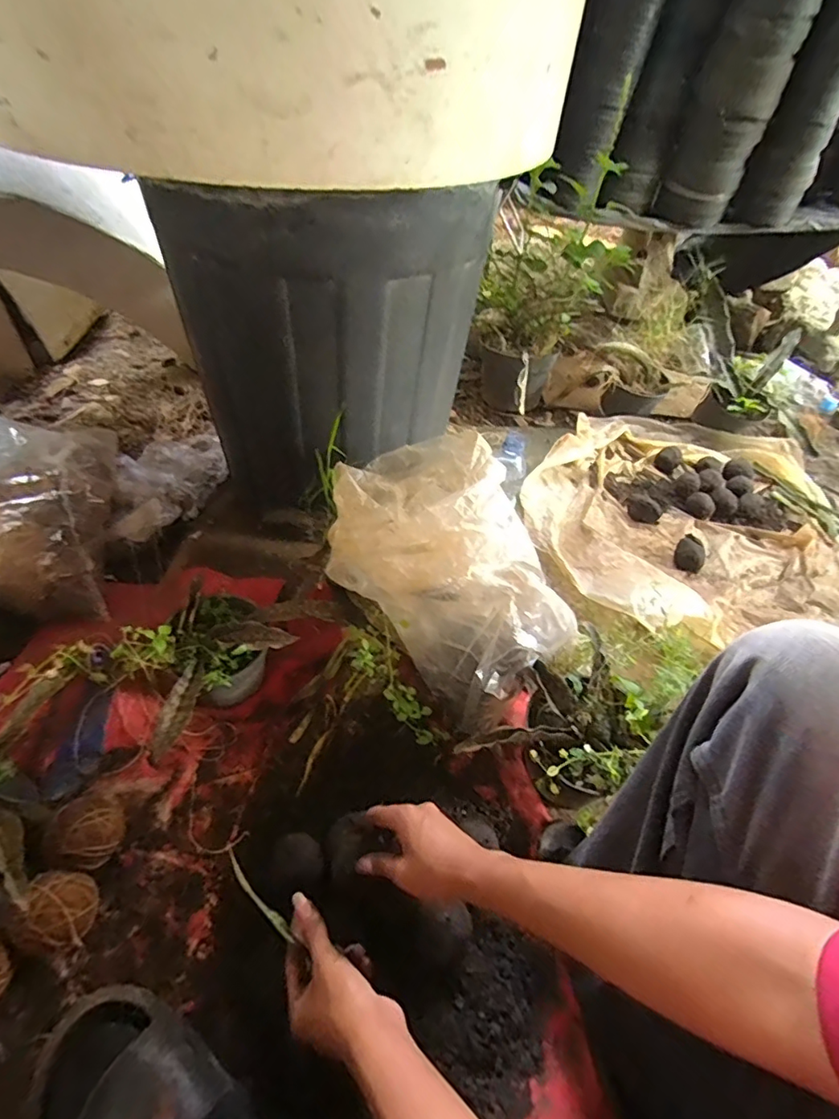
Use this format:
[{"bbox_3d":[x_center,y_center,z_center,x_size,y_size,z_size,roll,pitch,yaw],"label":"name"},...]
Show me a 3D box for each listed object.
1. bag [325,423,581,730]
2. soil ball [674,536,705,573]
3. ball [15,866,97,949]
[{"bbox_3d":[0.023,0.004,0.672,0.319,0.223,0.209,38,55,25],"label":"bag"},{"bbox_3d":[0.498,-0.011,0.976,0.053,0.038,0.065,31,53,21],"label":"soil ball"},{"bbox_3d":[-0.344,0.340,0.519,0.054,0.070,0.064,0,48,-5],"label":"ball"}]

